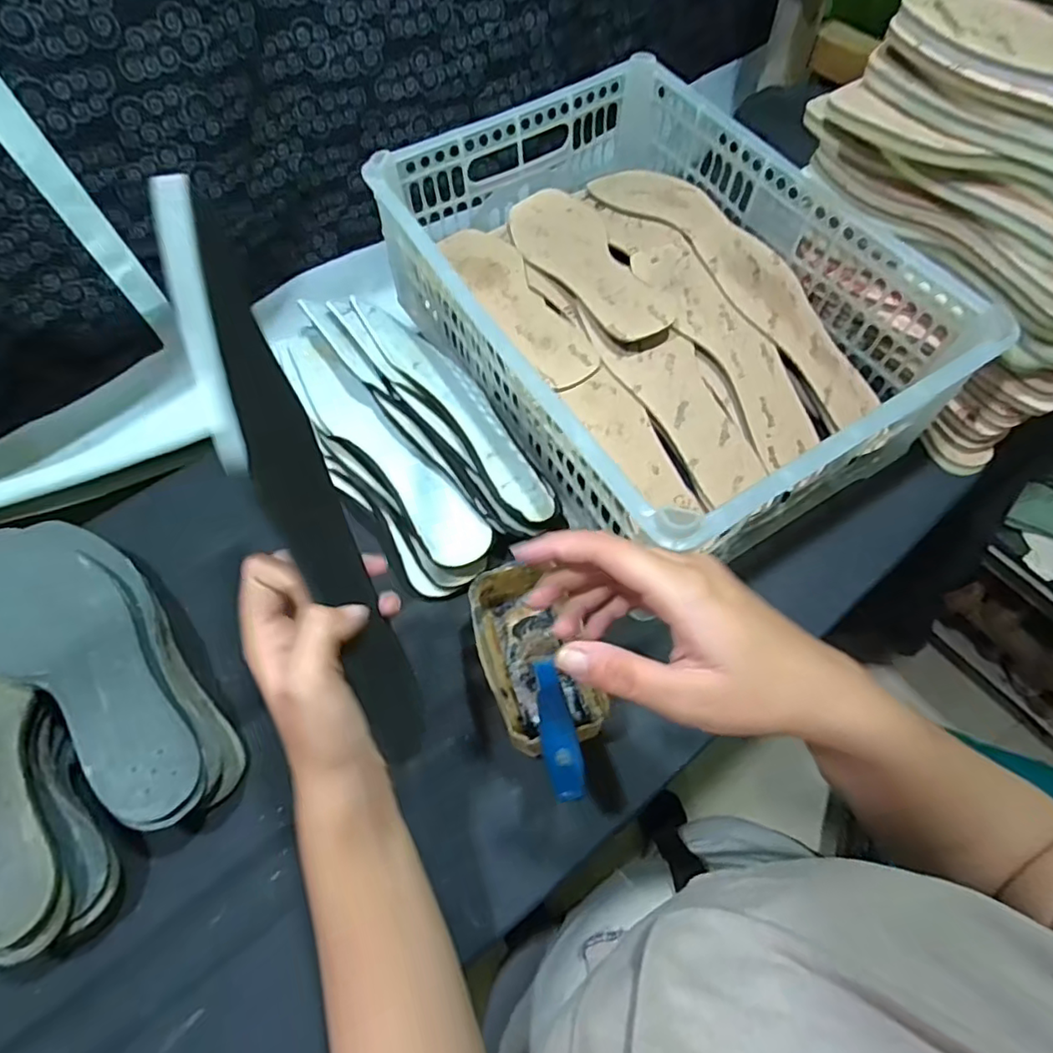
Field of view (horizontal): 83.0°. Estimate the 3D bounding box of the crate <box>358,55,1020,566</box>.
[{"bbox_3d":[0.107,-0.196,0.525,0.325,0.136,0.428,-30,66,-13],"label":"crate"}]

